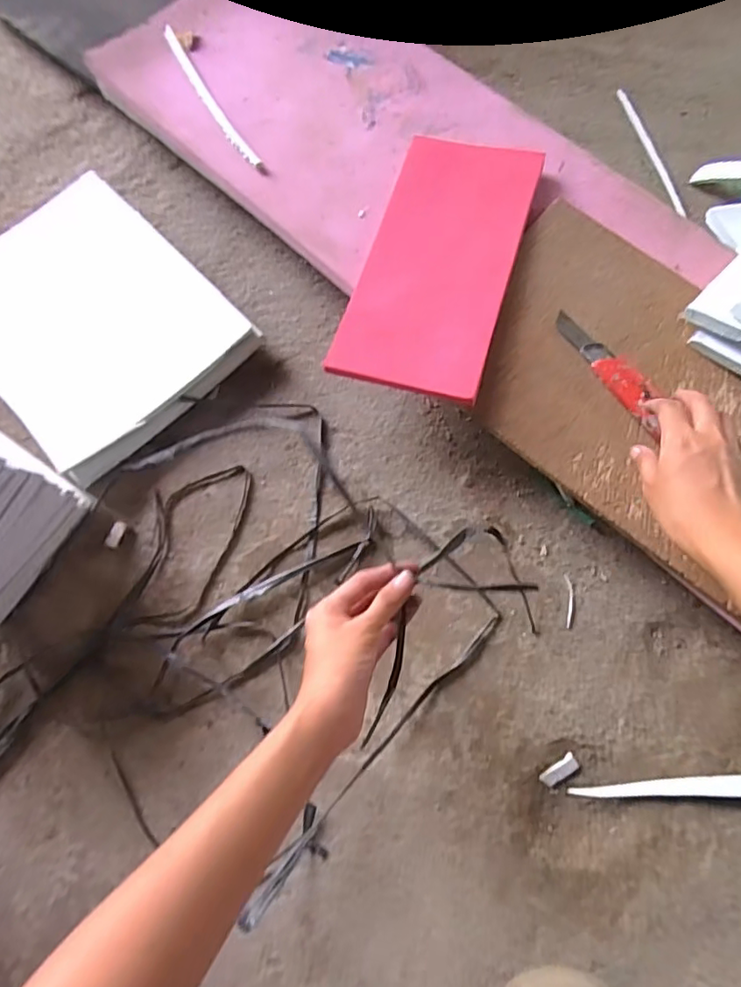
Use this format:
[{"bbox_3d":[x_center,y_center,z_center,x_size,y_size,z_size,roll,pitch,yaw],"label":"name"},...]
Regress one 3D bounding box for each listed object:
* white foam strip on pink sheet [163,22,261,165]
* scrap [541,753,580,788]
[{"bbox_3d":[-0.171,-0.418,0.592,0.015,0.009,0.218,-29,74,-7],"label":"white foam strip on pink sheet"},{"bbox_3d":[0.154,0.226,0.457,0.032,0.005,0.014,-35,75,-8],"label":"scrap"}]

